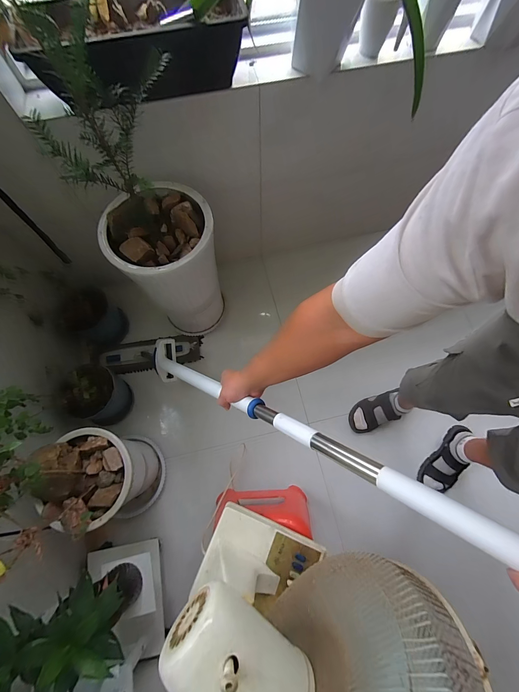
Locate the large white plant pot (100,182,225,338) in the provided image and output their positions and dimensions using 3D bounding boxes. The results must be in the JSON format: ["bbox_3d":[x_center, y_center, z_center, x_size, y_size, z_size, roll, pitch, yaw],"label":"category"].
[{"bbox_3d":[-0.279,-0.252,1.014,0.290,0.533,0.282,0,71,1],"label":"large white plant pot"}]

